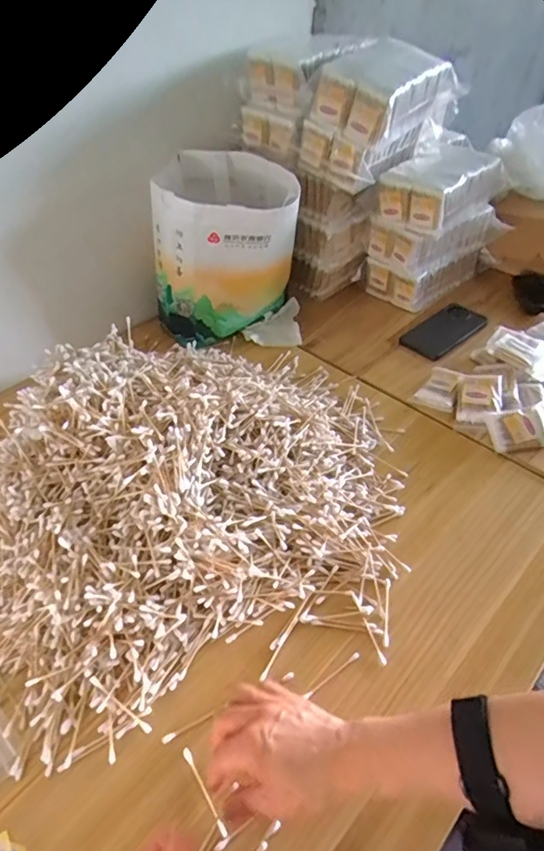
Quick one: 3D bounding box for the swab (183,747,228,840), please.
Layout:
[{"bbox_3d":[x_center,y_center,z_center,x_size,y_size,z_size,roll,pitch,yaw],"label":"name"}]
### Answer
[{"bbox_3d":[-0.059,0.318,0.447,0.007,0.009,0.076,-26,52,-22],"label":"swab"}]

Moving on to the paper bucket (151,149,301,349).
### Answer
[{"bbox_3d":[-0.083,-0.299,0.882,0.234,0.250,0.181,-6,47,-5],"label":"paper bucket"}]

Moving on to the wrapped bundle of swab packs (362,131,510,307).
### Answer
[{"bbox_3d":[0.310,-0.370,0.962,0.241,0.236,0.168,-34,55,-27],"label":"wrapped bundle of swab packs"}]

